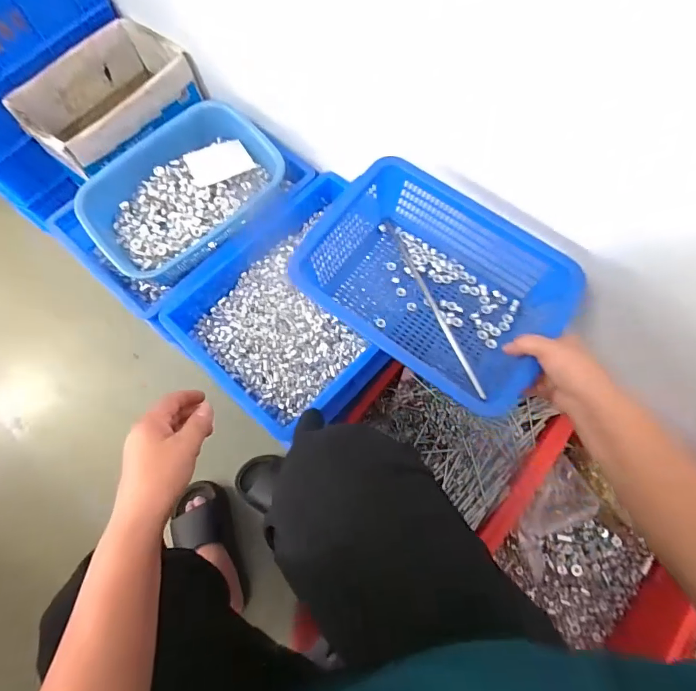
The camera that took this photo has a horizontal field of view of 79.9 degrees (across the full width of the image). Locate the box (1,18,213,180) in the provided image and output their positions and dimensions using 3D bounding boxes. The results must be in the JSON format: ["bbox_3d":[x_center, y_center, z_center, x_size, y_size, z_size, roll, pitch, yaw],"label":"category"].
[{"bbox_3d":[-0.471,-0.488,0.827,0.216,0.109,0.316,39,75,14],"label":"box"}]

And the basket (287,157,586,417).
[{"bbox_3d":[0.110,-0.076,0.543,0.299,0.112,0.218,32,73,12],"label":"basket"}]

